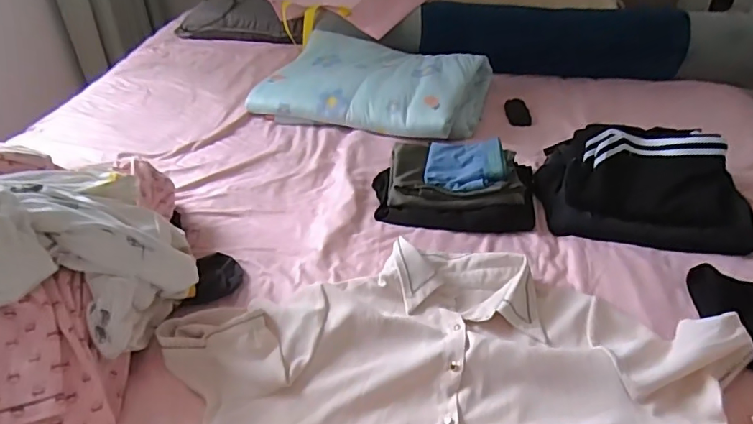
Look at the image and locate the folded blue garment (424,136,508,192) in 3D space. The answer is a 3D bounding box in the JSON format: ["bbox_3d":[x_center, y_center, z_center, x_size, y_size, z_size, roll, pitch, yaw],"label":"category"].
[{"bbox_3d":[0.164,-0.092,0.962,0.143,0.031,0.136,6,37,8],"label":"folded blue garment"}]

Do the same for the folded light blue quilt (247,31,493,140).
[{"bbox_3d":[-0.001,-0.327,1.300,0.532,0.094,0.359,14,39,18],"label":"folded light blue quilt"}]

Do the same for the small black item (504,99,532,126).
[{"bbox_3d":[0.348,-0.247,1.290,0.056,0.009,0.110,-8,47,10],"label":"small black item"}]

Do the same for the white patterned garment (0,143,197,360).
[{"bbox_3d":[-0.394,0.023,0.673,0.255,0.232,0.248,-8,37,-11],"label":"white patterned garment"}]

